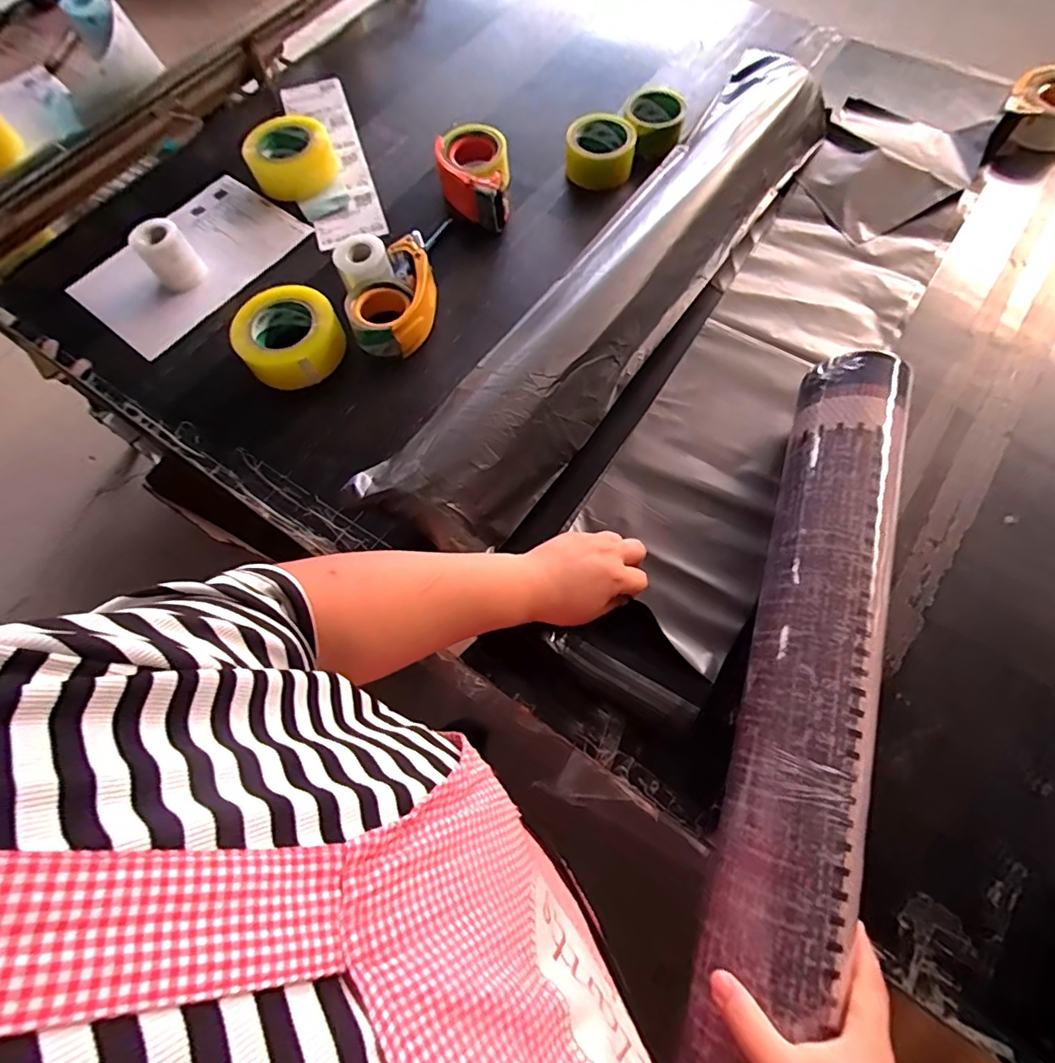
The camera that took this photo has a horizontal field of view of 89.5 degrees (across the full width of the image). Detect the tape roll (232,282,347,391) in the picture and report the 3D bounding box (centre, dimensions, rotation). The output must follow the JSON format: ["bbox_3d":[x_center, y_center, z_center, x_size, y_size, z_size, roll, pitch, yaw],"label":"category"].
[{"bbox_3d":[-0.305,-0.249,0.670,0.118,0.059,0.120,-1,68,3],"label":"tape roll"}]

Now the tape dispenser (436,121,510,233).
[{"bbox_3d":[-0.075,-0.508,0.768,0.103,0.061,0.158,-7,67,0],"label":"tape dispenser"}]

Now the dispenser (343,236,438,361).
[{"bbox_3d":[-0.165,-0.299,0.687,0.093,0.060,0.151,20,70,11],"label":"dispenser"}]

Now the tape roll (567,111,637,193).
[{"bbox_3d":[0.108,-0.561,0.783,0.099,0.048,0.101,9,69,7],"label":"tape roll"}]

